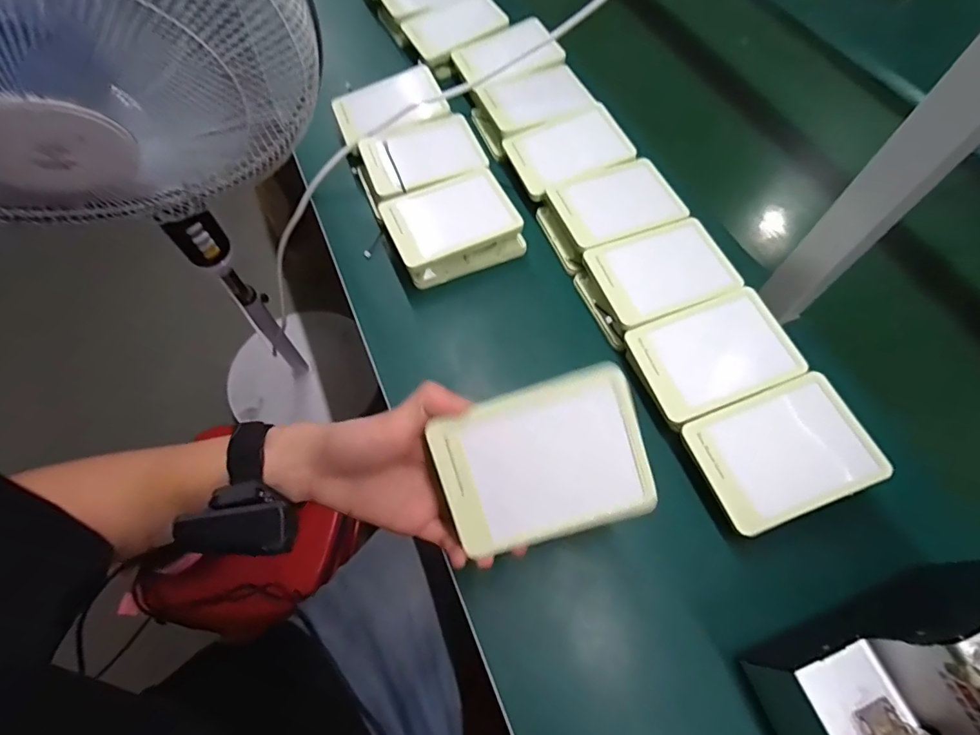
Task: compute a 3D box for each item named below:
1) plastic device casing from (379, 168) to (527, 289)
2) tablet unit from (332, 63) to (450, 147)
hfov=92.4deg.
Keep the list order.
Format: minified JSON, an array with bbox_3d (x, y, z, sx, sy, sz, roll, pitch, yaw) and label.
[{"bbox_3d":[-0.043,-0.159,0.529,0.140,0.042,0.101,-20,65,-12],"label":"plastic device casing"},{"bbox_3d":[-0.127,-0.333,0.601,0.134,0.020,0.094,-25,63,-1],"label":"tablet unit"}]

